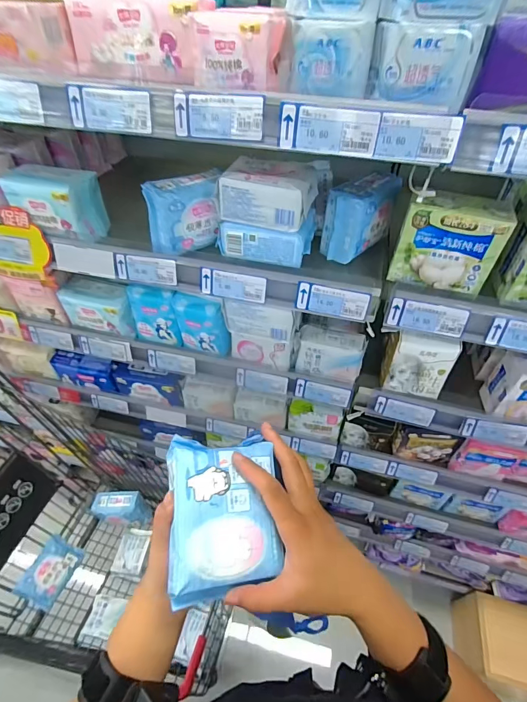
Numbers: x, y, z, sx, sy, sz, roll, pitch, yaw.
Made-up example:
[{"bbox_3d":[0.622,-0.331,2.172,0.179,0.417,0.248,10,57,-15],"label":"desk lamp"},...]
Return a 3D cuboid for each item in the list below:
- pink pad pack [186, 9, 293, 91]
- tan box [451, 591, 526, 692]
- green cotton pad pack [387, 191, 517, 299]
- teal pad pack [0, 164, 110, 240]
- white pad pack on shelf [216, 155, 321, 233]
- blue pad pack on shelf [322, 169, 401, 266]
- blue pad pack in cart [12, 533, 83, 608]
[{"bbox_3d":[-0.020,-0.291,0.356,0.092,0.058,0.051,0,47,-2],"label":"pink pad pack"},{"bbox_3d":[0.709,0.869,1.087,0.221,0.160,0.203,12,47,10],"label":"tan box"},{"bbox_3d":[0.231,-0.139,0.468,0.113,0.106,0.058,13,48,10],"label":"green cotton pad pack"},{"bbox_3d":[-0.302,-0.220,0.543,0.123,0.078,0.073,12,47,9],"label":"teal pad pack"},{"bbox_3d":[0.007,-0.200,0.467,0.109,0.057,0.070,14,48,12],"label":"white pad pack on shelf"},{"bbox_3d":[0.140,-0.193,0.531,0.061,0.088,0.111,31,53,25],"label":"blue pad pack on shelf"},{"bbox_3d":[-0.516,0.530,0.887,0.086,0.089,0.128,17,49,14],"label":"blue pad pack in cart"}]

